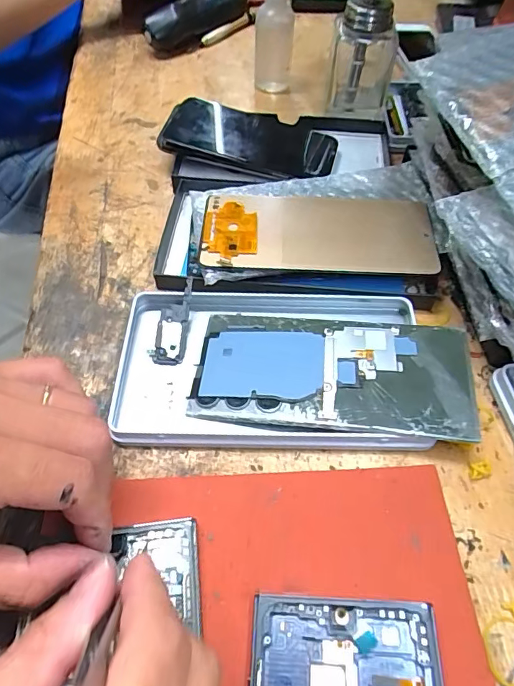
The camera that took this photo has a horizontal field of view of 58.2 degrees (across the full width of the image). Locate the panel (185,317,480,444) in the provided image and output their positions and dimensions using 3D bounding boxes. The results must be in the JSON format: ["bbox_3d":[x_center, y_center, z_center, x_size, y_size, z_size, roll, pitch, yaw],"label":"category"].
[{"bbox_3d":[0.042,0.017,0.272,0.157,0.005,0.071,4,57,11],"label":"panel"}]

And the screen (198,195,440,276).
[{"bbox_3d":[0.041,-0.075,0.319,0.156,0.007,0.070,2,59,1],"label":"screen"}]

